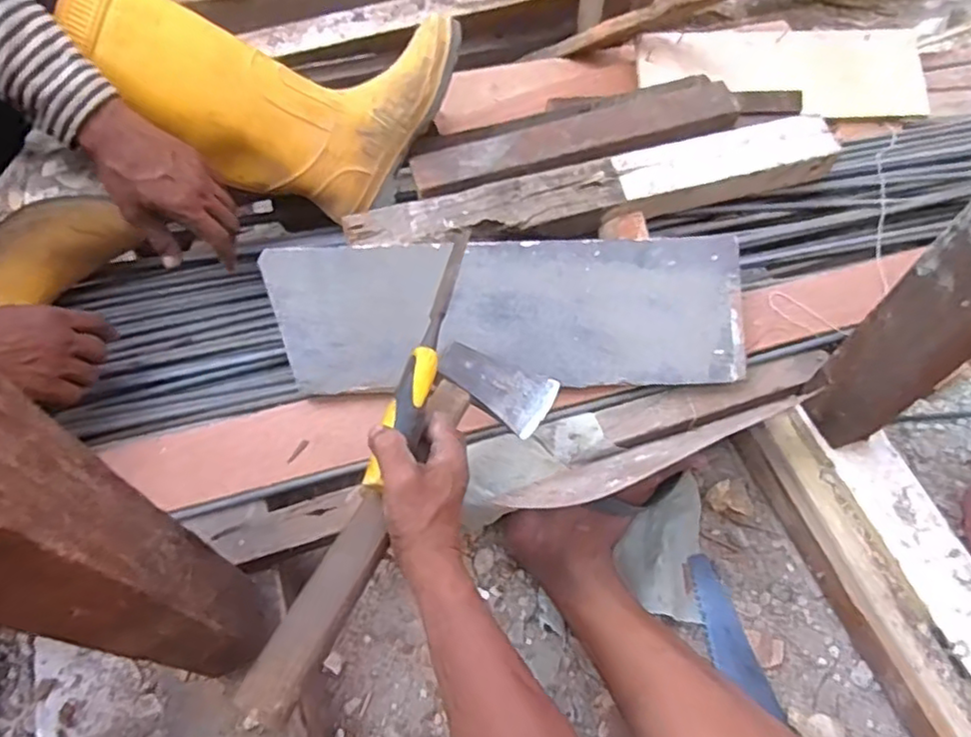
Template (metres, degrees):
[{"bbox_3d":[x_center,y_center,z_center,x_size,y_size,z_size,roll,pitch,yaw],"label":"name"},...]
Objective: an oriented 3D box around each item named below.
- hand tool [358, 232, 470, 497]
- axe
[{"bbox_3d":[-0.049,-0.013,0.539,0.026,0.022,0.239,14,63,6],"label":"hand tool"},{"bbox_3d":[-0.052,0.119,0.506,0.100,0.028,0.330,23,62,11],"label":"axe"}]

